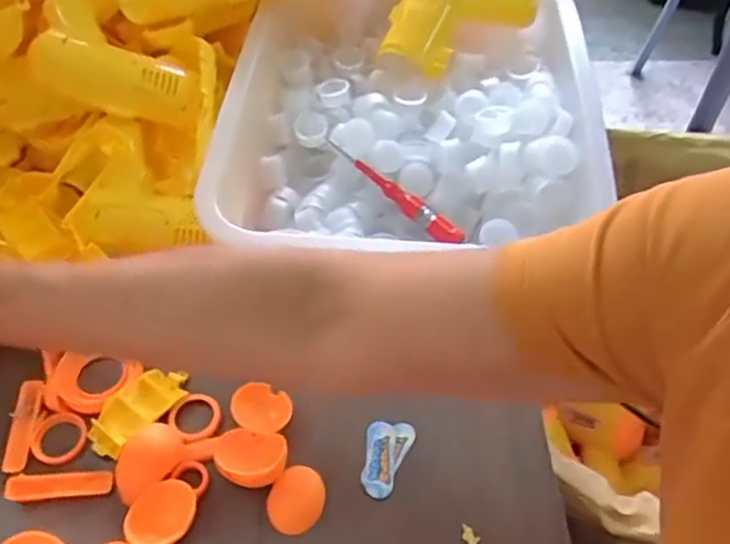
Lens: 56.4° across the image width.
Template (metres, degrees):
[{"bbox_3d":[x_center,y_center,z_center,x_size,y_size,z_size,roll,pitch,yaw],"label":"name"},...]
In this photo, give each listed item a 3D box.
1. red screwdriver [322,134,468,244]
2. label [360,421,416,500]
[{"bbox_3d":[0.023,-0.066,0.558,0.013,0.020,0.143,-37,60,-27],"label":"red screwdriver"},{"bbox_3d":[0.013,0.121,0.445,0.030,0.004,0.052,17,55,6],"label":"label"}]

